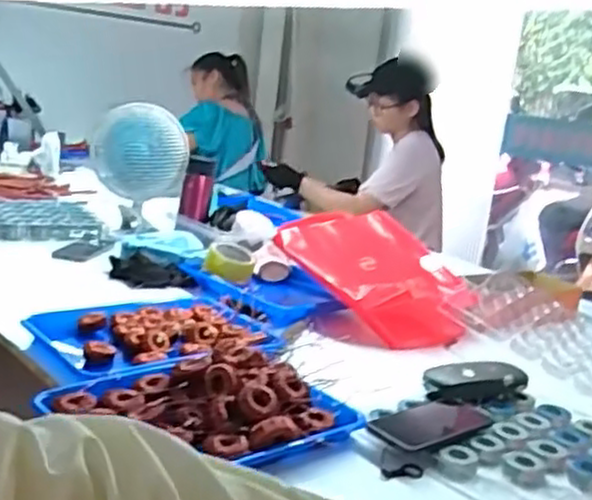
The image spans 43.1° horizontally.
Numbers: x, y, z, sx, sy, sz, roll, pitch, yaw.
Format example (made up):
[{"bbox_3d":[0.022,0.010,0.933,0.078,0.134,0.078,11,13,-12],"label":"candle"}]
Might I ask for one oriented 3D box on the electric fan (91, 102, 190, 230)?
[{"bbox_3d":[-0.366,-0.205,1.760,0.208,0.269,0.197,4,13,-13],"label":"electric fan"}]

